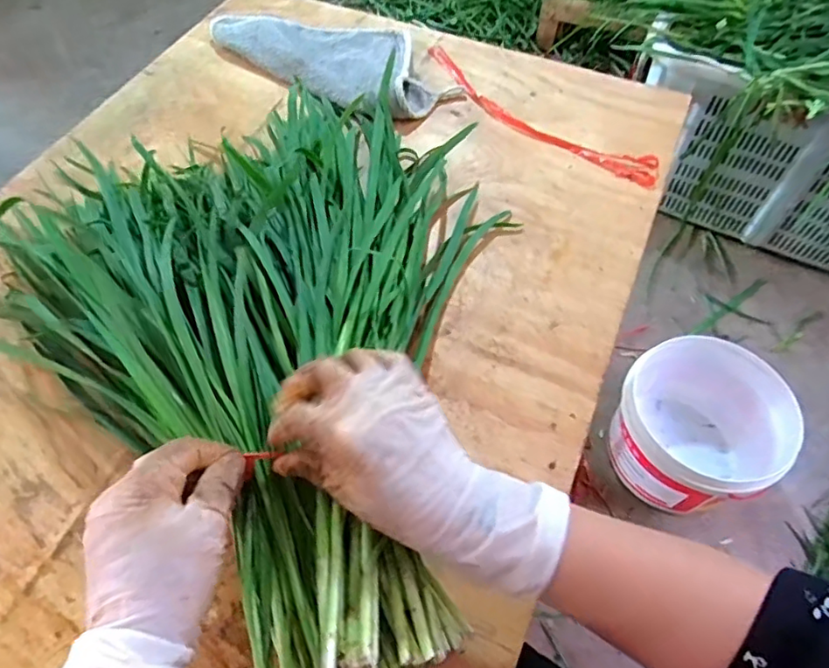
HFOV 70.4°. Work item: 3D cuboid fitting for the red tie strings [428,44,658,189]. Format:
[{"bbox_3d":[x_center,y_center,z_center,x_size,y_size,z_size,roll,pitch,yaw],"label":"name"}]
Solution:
[{"bbox_3d":[0.126,-0.246,0.651,0.313,0.008,0.053,37,63,22],"label":"red tie strings"}]

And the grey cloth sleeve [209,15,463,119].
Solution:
[{"bbox_3d":[-0.092,-0.340,0.697,0.296,0.031,0.151,33,62,20],"label":"grey cloth sleeve"}]

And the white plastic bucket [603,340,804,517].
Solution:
[{"bbox_3d":[0.427,0.150,0.902,0.225,0.170,0.221,0,56,0],"label":"white plastic bucket"}]

